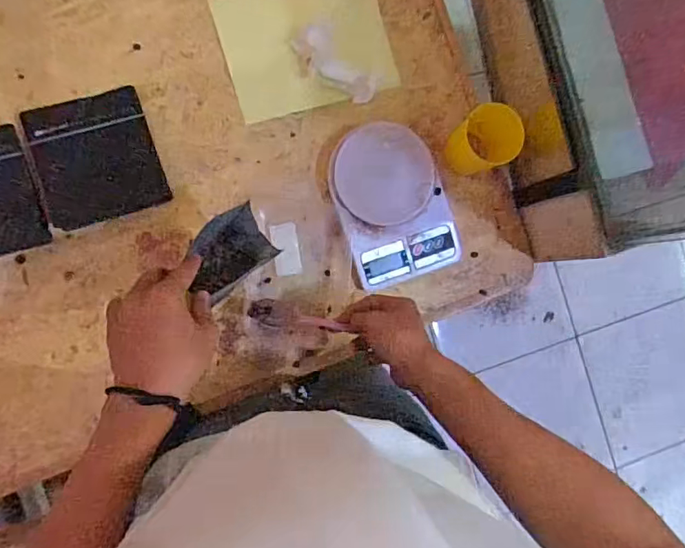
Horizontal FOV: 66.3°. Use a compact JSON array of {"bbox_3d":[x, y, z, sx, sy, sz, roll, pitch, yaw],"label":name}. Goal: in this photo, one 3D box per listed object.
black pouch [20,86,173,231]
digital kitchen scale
[{"bbox_3d":[-0.295,-0.138,0.631,0.138,0.020,0.140,-19,92,-8],"label":"black pouch"},{"bbox_3d":[0.063,-0.089,0.664,0.141,0.045,0.199,-18,92,-8],"label":"digital kitchen scale"}]

